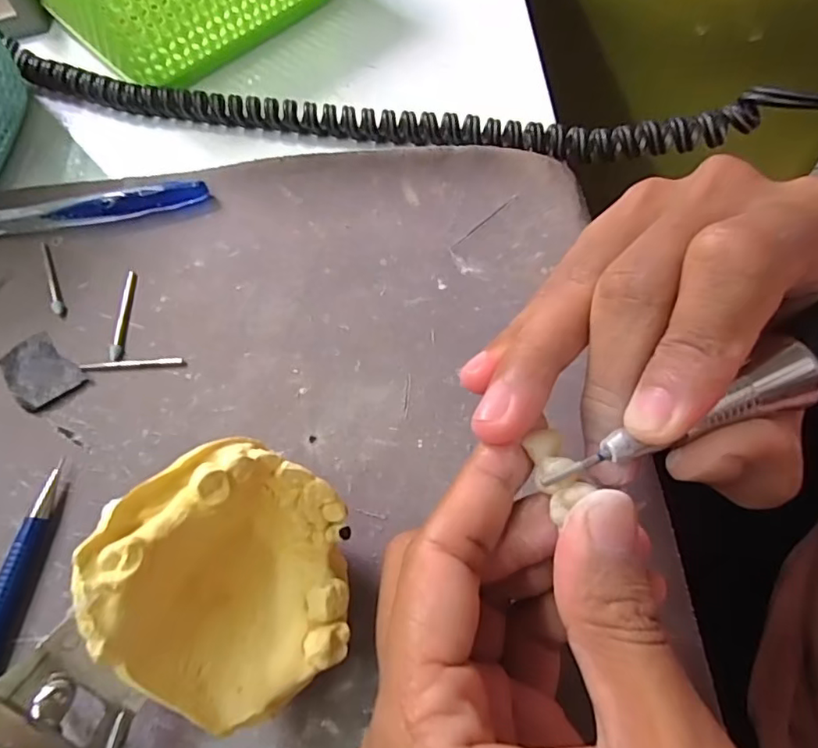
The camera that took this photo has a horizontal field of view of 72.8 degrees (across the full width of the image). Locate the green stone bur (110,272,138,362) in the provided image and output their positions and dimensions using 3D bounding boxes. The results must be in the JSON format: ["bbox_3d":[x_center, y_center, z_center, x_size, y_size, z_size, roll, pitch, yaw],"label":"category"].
[{"bbox_3d":[-0.114,-0.024,0.220,0.006,0.004,0.041,-6,63,1],"label":"green stone bur"}]

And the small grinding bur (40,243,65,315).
[{"bbox_3d":[-0.150,-0.041,0.231,0.005,0.004,0.042,-24,65,-8],"label":"small grinding bur"}]

